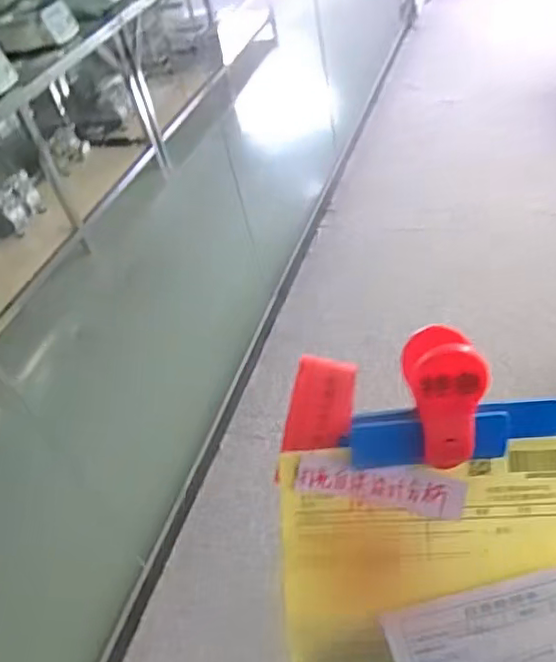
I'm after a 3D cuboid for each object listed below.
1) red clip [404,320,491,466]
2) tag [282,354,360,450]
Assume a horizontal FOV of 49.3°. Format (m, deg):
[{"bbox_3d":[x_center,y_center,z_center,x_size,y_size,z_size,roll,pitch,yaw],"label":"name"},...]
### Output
[{"bbox_3d":[0.070,0.029,0.255,0.030,0.059,0.019,-8,6,-2],"label":"red clip"},{"bbox_3d":[0.019,0.034,0.266,0.027,0.043,0.006,11,14,1],"label":"tag"}]

